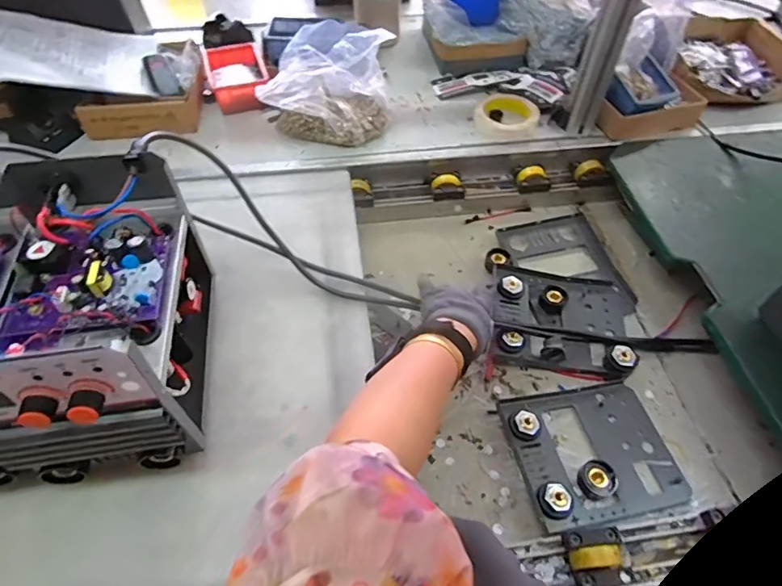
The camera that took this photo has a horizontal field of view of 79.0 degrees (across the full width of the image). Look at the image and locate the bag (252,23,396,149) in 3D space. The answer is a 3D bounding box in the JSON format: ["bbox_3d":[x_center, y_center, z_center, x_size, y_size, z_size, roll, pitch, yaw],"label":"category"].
[{"bbox_3d":[-0.096,-0.305,0.726,0.189,0.178,0.093,-6,55,-6],"label":"bag"}]

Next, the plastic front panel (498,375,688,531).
[{"bbox_3d":[0.238,0.180,0.558,0.188,0.028,0.156,-11,55,-9],"label":"plastic front panel"}]

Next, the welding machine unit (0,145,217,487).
[{"bbox_3d":[-0.277,0.017,0.454,0.150,0.166,0.260,-8,53,-6],"label":"welding machine unit"}]

